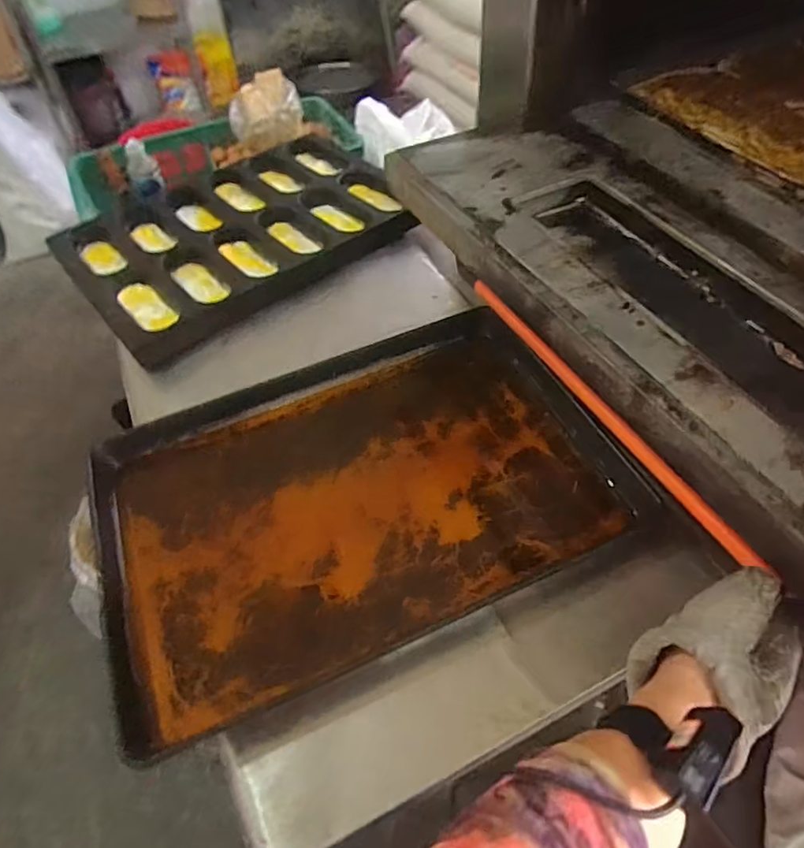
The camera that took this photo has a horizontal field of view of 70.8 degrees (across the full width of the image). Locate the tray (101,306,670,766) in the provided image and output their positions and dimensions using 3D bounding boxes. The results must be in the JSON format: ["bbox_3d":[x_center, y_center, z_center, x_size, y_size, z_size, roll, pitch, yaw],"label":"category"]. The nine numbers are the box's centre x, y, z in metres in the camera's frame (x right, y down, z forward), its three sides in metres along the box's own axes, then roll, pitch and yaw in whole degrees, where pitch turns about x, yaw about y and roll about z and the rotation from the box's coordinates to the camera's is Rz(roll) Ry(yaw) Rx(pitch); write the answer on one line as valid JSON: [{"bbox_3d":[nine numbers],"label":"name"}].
[{"bbox_3d":[-0.057,0.064,0.713,0.605,0.035,0.433,-21,51,-15],"label":"tray"}]

